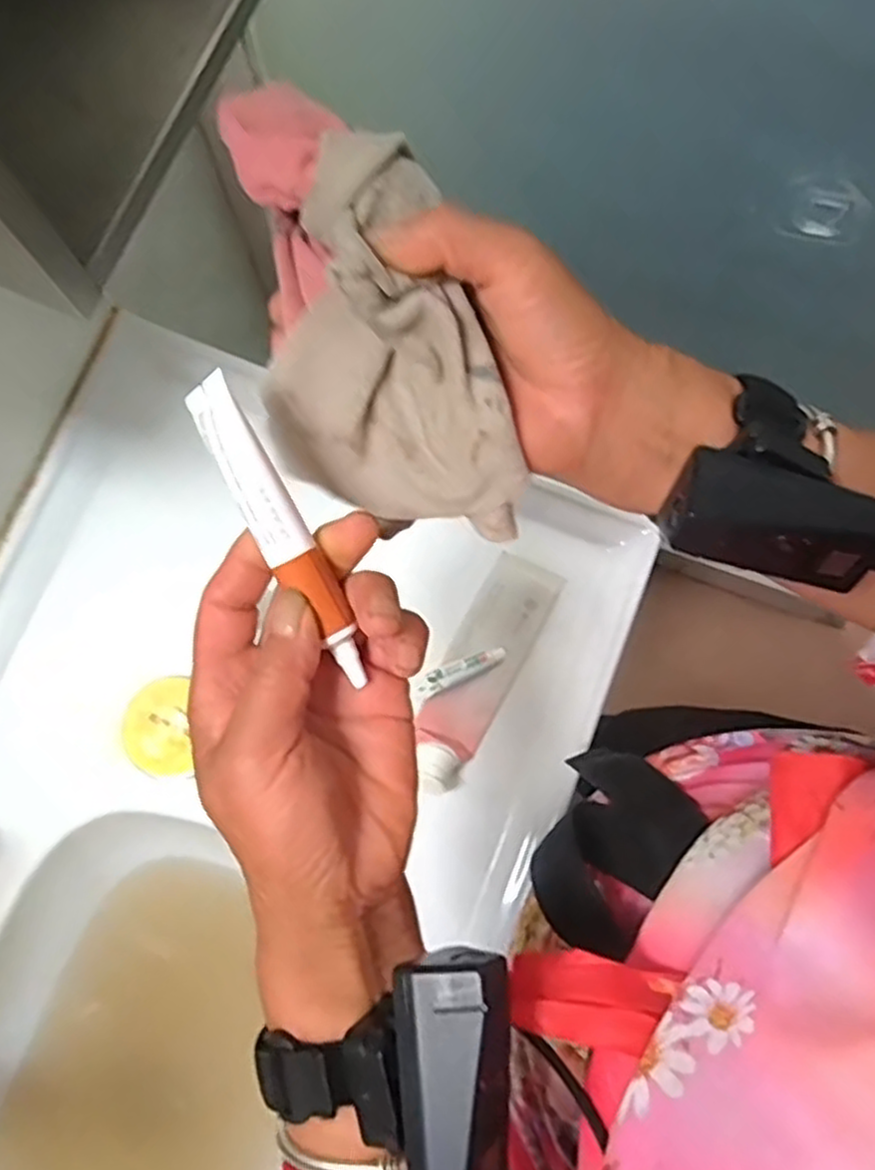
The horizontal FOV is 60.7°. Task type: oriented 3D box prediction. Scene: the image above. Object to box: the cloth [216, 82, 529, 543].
[{"bbox_3d":[-0.028,-0.094,0.279,0.086,0.075,0.154,-17,80,-3],"label":"cloth"}]

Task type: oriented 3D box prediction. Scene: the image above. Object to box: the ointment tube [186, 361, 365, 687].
[{"bbox_3d":[-0.053,-0.018,0.258,0.017,0.008,0.110,-29,102,-5],"label":"ointment tube"}]

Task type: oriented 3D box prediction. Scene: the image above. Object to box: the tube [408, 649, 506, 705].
[{"bbox_3d":[0.015,0.064,0.555,0.075,0.008,0.017,-24,82,-5],"label":"tube"}]

